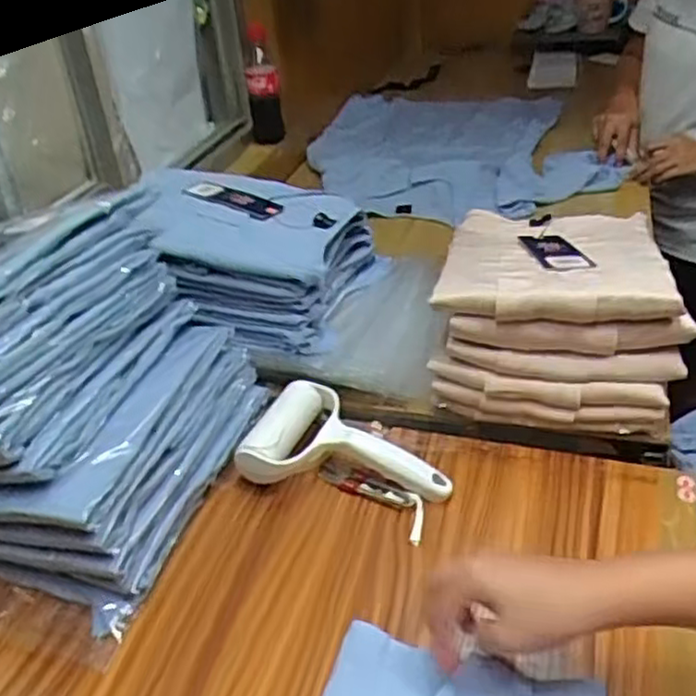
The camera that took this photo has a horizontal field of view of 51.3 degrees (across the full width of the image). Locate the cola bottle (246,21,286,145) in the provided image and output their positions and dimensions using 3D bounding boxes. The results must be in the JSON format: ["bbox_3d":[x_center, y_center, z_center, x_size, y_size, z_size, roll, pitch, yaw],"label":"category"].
[{"bbox_3d":[-0.139,-0.435,1.211,0.050,0.190,0.049,-15,36,-14],"label":"cola bottle"}]

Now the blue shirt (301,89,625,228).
[{"bbox_3d":[0.184,-0.377,1.318,0.480,0.043,0.588,-5,34,1],"label":"blue shirt"}]

